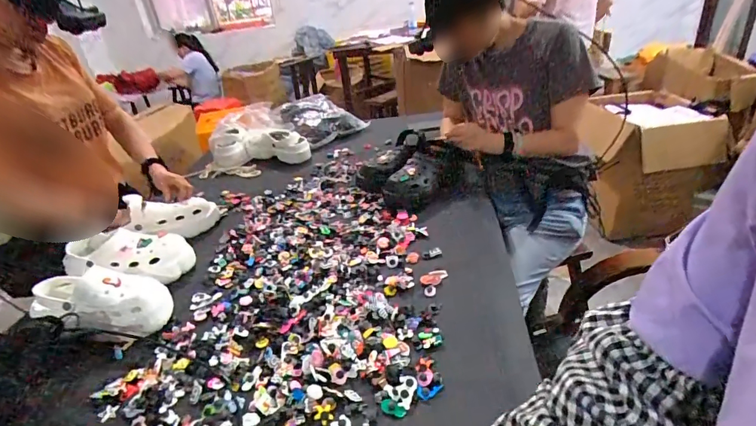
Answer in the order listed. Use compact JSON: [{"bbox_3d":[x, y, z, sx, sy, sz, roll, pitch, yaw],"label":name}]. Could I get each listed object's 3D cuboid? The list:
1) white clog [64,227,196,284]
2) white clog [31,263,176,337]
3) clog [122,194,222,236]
[{"bbox_3d":[-0.533,0.095,0.899,0.251,0.091,0.111,-4,32,4],"label":"white clog"},{"bbox_3d":[-0.508,0.165,0.765,0.247,0.098,0.103,-3,32,6],"label":"white clog"},{"bbox_3d":[-0.485,0.008,0.998,0.210,0.078,0.076,3,25,-31],"label":"clog"}]

